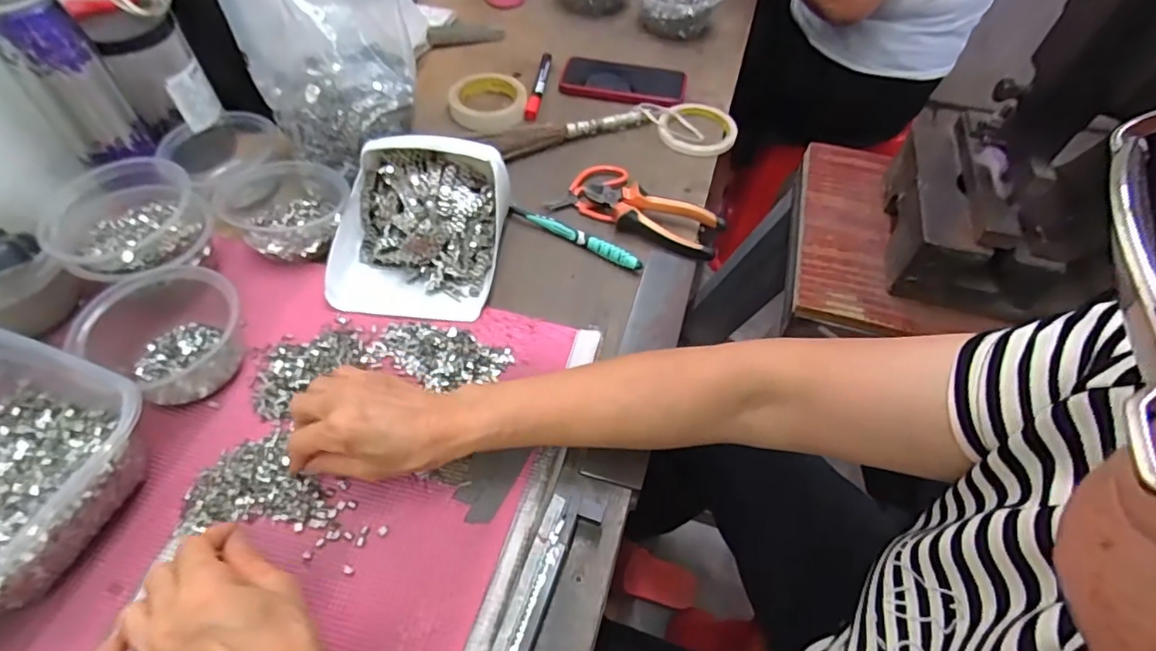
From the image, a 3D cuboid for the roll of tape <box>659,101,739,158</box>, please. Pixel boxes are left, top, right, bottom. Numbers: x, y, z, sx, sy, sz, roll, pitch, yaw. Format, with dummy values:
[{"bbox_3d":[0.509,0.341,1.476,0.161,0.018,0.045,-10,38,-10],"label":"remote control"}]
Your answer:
[{"bbox_3d":[0.152,-0.252,0.710,0.096,0.018,0.101,2,54,-3],"label":"roll of tape"}]

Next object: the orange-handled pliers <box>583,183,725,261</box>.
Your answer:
[{"bbox_3d":[0.075,-0.113,0.589,0.147,0.016,0.059,19,71,7],"label":"orange-handled pliers"}]

